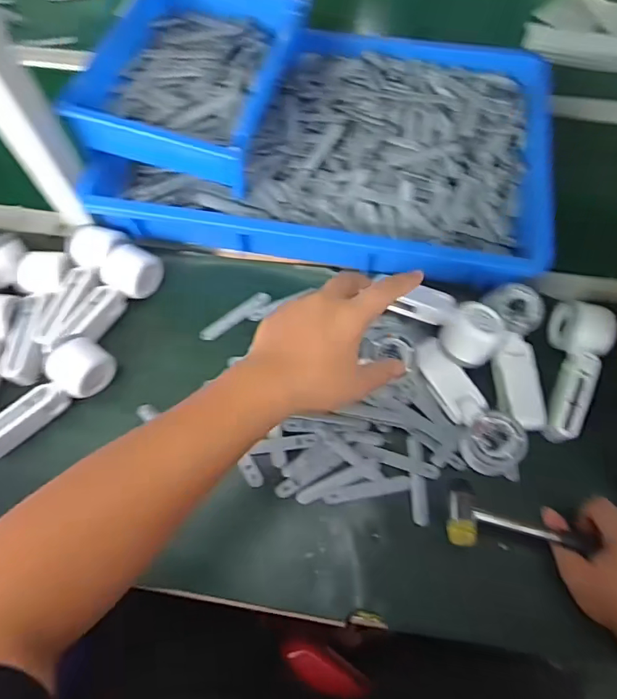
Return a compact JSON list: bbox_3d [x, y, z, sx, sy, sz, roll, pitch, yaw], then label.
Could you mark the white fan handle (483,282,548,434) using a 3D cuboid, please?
[{"bbox_3d":[0.244,0.007,0.576,0.052,0.038,0.165,-1,82,1],"label":"white fan handle"}]

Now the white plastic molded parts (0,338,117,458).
[{"bbox_3d":[-0.306,0.053,0.562,0.173,0.053,0.057,-35,68,-15],"label":"white plastic molded parts"}]

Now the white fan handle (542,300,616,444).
[{"bbox_3d":[0.305,0.025,0.571,0.051,0.056,0.167,15,78,8],"label":"white fan handle"}]

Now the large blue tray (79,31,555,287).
[{"bbox_3d":[0.034,-0.292,0.685,0.560,0.067,0.395,11,65,6],"label":"large blue tray"}]

